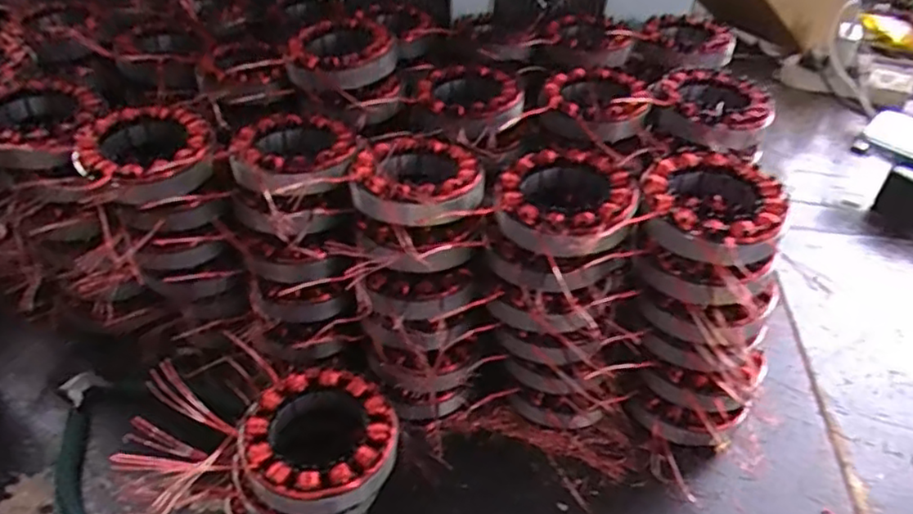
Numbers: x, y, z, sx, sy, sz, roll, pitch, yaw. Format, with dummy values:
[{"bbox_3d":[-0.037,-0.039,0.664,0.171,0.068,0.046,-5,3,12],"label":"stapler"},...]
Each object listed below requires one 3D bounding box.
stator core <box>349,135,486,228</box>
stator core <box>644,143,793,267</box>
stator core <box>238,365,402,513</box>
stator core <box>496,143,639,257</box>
[{"bbox_3d":[-0.025,-0.052,0.429,0.086,0.027,0.097,17,42,16],"label":"stator core"},{"bbox_3d":[0.159,-0.028,0.401,0.082,0.035,0.095,28,46,27],"label":"stator core"},{"bbox_3d":[-0.082,0.109,0.381,0.086,0.033,0.084,2,40,-1],"label":"stator core"},{"bbox_3d":[0.068,-0.030,0.410,0.087,0.038,0.099,17,42,16],"label":"stator core"}]

